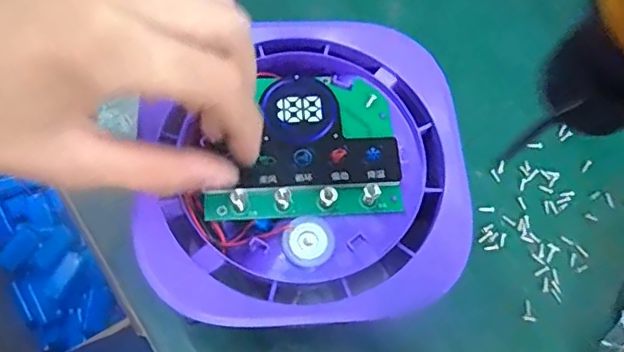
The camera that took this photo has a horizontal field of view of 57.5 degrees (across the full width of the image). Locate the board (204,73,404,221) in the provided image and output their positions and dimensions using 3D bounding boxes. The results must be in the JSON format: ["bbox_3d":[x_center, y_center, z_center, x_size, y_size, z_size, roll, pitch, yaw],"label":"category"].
[{"bbox_3d":[-0.004,-0.015,0.244,0.079,0.011,0.063,-3,69,-2],"label":"board"}]

